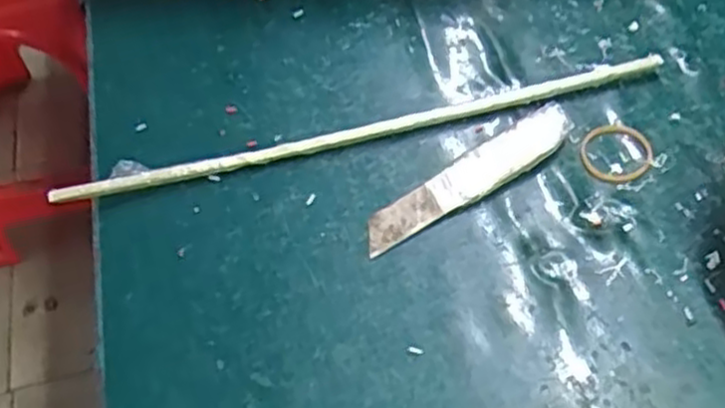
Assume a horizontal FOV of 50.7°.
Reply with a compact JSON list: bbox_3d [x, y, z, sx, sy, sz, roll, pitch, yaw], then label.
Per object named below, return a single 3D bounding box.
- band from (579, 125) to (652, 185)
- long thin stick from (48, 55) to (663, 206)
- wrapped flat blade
[{"bbox_3d":[0.110,-0.022,0.334,0.031,0.004,0.031,-2,56,3],"label":"band"},{"bbox_3d":[0.001,-0.033,0.347,0.279,0.007,0.009,-13,56,-4],"label":"long thin stick"},{"bbox_3d":[0.047,-0.011,0.330,0.107,0.004,0.022,-32,60,-16],"label":"wrapped flat blade"}]

